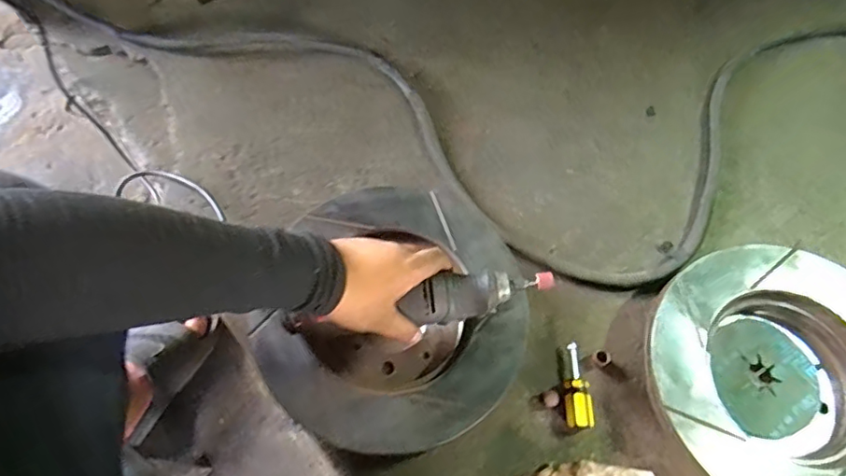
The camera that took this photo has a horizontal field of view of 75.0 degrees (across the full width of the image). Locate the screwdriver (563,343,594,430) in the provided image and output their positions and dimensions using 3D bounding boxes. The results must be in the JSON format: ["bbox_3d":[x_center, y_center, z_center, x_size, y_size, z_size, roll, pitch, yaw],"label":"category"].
[{"bbox_3d":[0.143,0.140,0.523,0.025,0.022,0.076,-2,65,-3],"label":"screwdriver"}]

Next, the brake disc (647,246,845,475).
[{"bbox_3d":[0.344,0.130,0.521,0.258,0.049,0.244,1,65,-2],"label":"brake disc"}]

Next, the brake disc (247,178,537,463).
[{"bbox_3d":[-0.019,0.071,0.534,0.226,0.054,0.258,17,66,6],"label":"brake disc"}]

